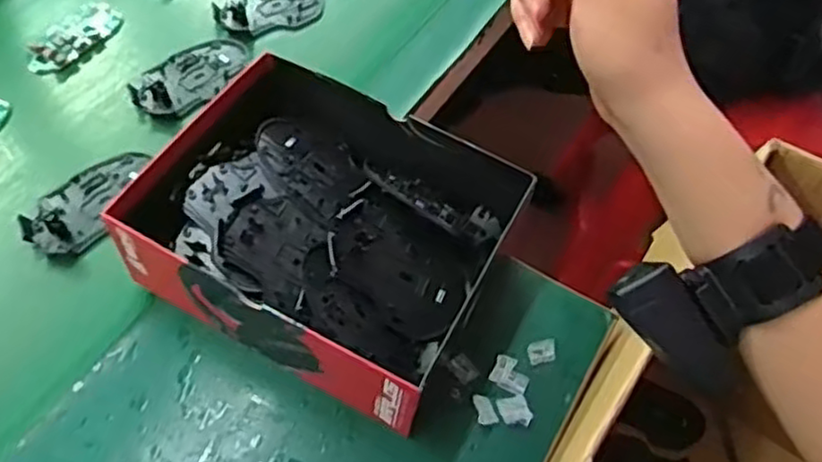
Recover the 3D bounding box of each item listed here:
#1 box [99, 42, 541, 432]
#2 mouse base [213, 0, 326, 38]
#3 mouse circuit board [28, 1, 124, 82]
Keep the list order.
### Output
[{"bbox_3d":[-0.059,-0.003,0.515,0.242,0.090,0.209,23,58,11],"label":"box"},{"bbox_3d":[-0.143,-0.235,0.720,0.113,0.008,0.082,-20,60,-17],"label":"mouse base"},{"bbox_3d":[-0.321,-0.185,0.663,0.052,0.008,0.102,22,57,11],"label":"mouse circuit board"}]

